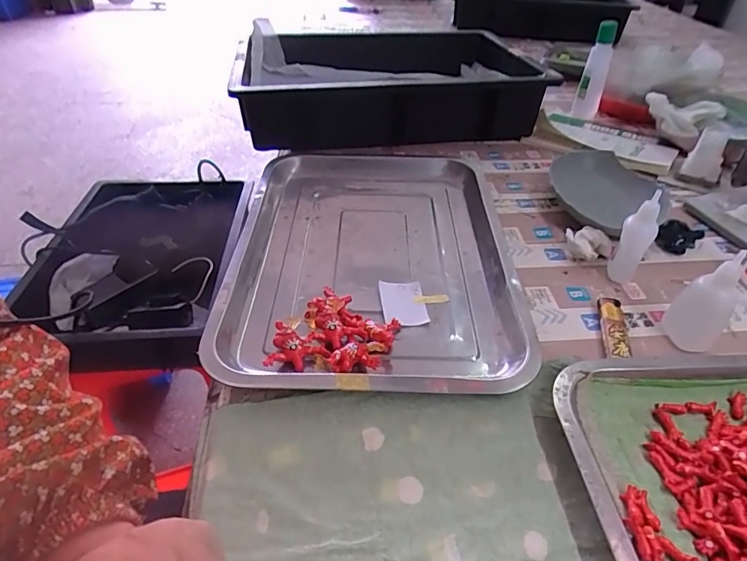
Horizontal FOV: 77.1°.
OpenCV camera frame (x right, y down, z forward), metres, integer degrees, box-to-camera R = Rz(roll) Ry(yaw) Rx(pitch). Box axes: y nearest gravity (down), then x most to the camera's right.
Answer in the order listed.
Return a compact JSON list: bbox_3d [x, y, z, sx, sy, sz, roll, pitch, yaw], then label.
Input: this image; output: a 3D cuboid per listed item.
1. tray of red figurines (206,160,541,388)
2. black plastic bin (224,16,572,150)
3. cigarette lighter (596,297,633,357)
[{"bbox_3d":[-0.003,-0.030,0.470,0.269,0.029,0.342,2,41,2],"label":"tray of red figurines"},{"bbox_3d":[0.015,-0.311,0.742,0.412,0.095,0.306,-3,41,-3],"label":"black plastic bin"},{"bbox_3d":[0.206,0.042,0.402,0.021,0.012,0.069,10,42,12],"label":"cigarette lighter"}]

